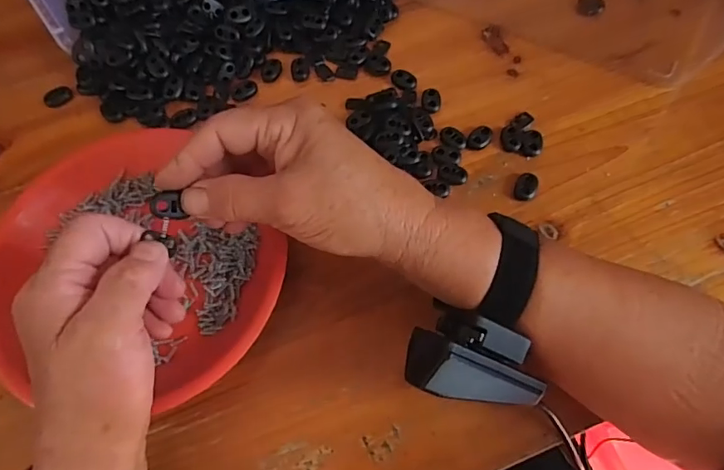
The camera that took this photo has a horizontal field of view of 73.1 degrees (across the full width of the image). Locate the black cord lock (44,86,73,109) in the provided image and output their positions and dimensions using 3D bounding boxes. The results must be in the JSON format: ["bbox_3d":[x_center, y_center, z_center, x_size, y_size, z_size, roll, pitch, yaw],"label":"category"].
[{"bbox_3d":[-0.250,-0.114,0.401,0.022,0.008,0.015,-38,72,-13],"label":"black cord lock"}]

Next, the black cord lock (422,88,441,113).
[{"bbox_3d":[0.055,-0.104,0.385,0.014,0.012,0.019,-1,68,2],"label":"black cord lock"}]

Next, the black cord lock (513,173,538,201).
[{"bbox_3d":[0.118,-0.035,0.350,0.015,0.007,0.021,17,70,9],"label":"black cord lock"}]

